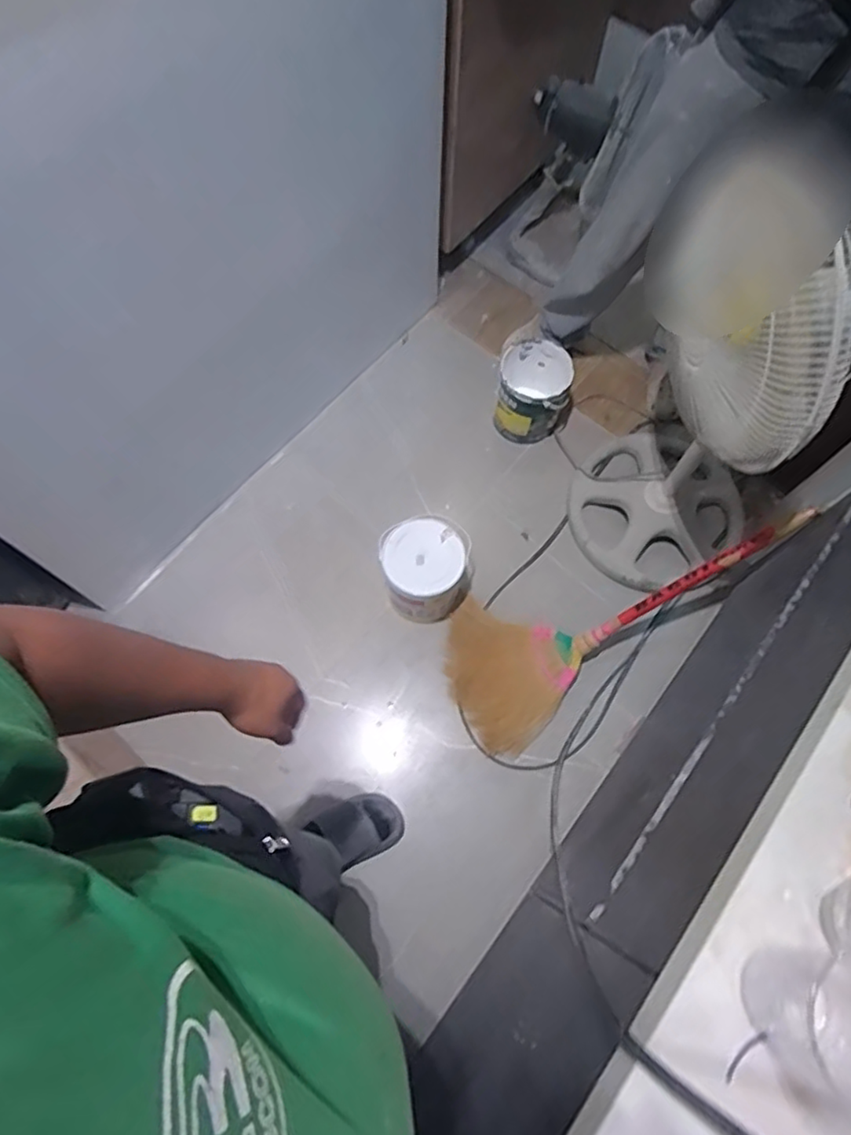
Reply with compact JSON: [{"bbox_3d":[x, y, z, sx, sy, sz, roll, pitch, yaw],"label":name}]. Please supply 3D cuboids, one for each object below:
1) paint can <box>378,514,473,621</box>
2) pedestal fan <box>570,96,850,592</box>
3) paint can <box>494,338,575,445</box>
[{"bbox_3d":[0.010,0.006,1.425,0.209,0.228,0.187,-14,71,-6],"label":"paint can"},{"bbox_3d":[0.562,-0.324,1.190,0.400,0.884,0.519,23,71,8],"label":"pedestal fan"},{"bbox_3d":[0.268,-0.443,1.607,0.175,0.207,0.189,0,70,-1],"label":"paint can"}]

